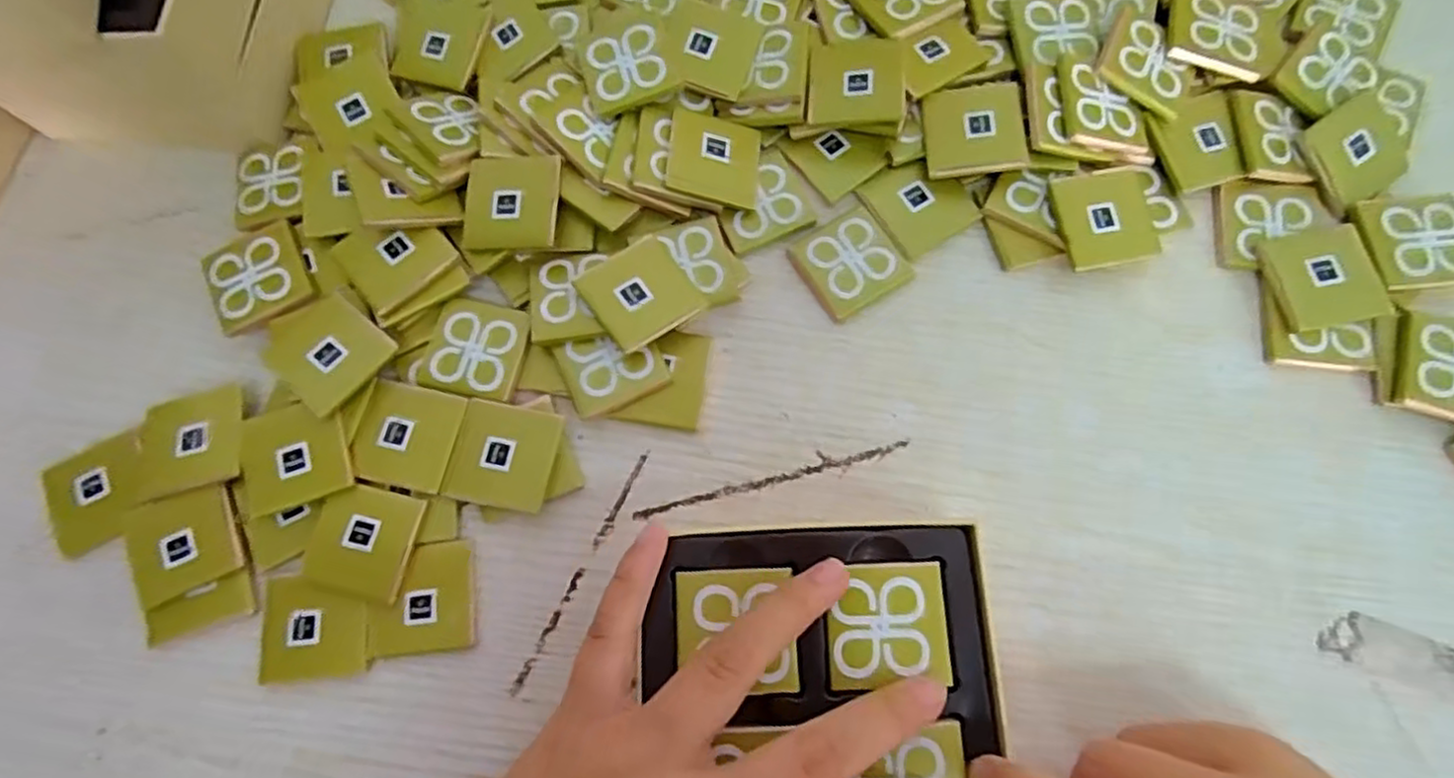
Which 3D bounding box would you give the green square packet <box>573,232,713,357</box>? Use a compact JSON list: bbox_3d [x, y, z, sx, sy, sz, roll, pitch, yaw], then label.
[{"bbox_3d":[-0.031,-0.036,0.258,0.036,0.004,0.036,-34,75,-17],"label":"green square packet"}]

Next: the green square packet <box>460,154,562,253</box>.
[{"bbox_3d":[-0.081,-0.072,0.264,0.035,0.004,0.035,3,77,2],"label":"green square packet"}]

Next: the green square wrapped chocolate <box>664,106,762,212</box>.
[{"bbox_3d":[-0.004,-0.090,0.273,0.036,0.004,0.034,11,79,-12],"label":"green square wrapped chocolate"}]

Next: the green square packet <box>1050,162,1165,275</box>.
[{"bbox_3d":[0.143,-0.065,0.264,0.039,0.004,0.037,-12,82,-11],"label":"green square packet"}]

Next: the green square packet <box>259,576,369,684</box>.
[{"bbox_3d":[-0.140,0.081,0.240,0.035,0.004,0.033,-4,77,1],"label":"green square packet"}]

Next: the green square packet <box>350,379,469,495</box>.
[{"bbox_3d":[-0.115,0.016,0.251,0.036,0.004,0.036,12,77,5],"label":"green square packet"}]

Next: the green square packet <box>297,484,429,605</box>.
[{"bbox_3d":[-0.126,0.053,0.245,0.035,0.004,0.035,13,77,5],"label":"green square packet"}]

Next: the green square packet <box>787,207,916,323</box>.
[{"bbox_3d":[0.048,-0.049,0.270,0.036,0.004,0.035,-32,78,-6],"label":"green square packet"}]

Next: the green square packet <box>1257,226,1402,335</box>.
[{"bbox_3d":[0.218,-0.041,0.258,0.036,0.006,0.037,-11,77,-1],"label":"green square packet"}]

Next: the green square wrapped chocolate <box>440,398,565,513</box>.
[{"bbox_3d":[-0.080,0.024,0.250,0.036,0.007,0.036,12,77,5],"label":"green square wrapped chocolate"}]

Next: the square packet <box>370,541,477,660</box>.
[{"bbox_3d":[-0.105,0.072,0.242,0.035,0.005,0.035,-8,76,0],"label":"square packet"}]

